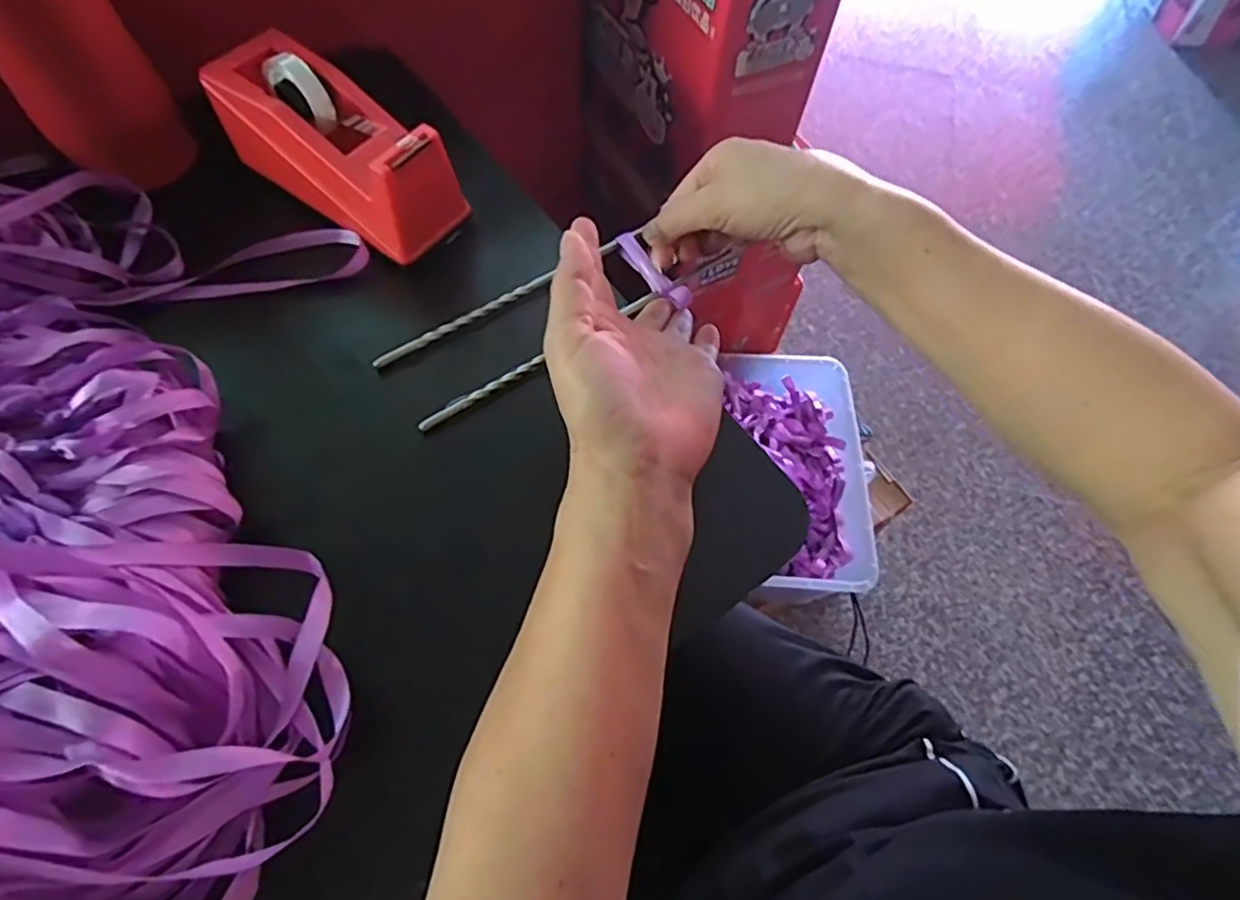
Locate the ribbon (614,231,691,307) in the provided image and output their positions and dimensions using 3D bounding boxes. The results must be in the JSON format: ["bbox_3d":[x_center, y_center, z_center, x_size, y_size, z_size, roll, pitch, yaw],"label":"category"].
[{"bbox_3d":[0.020,-0.110,0.408,0.012,0.013,0.068,-31,63,-18],"label":"ribbon"}]

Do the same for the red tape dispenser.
[{"bbox_3d":[-0.165,-0.182,0.392,0.152,0.060,0.062,34,65,13],"label":"red tape dispenser"}]

